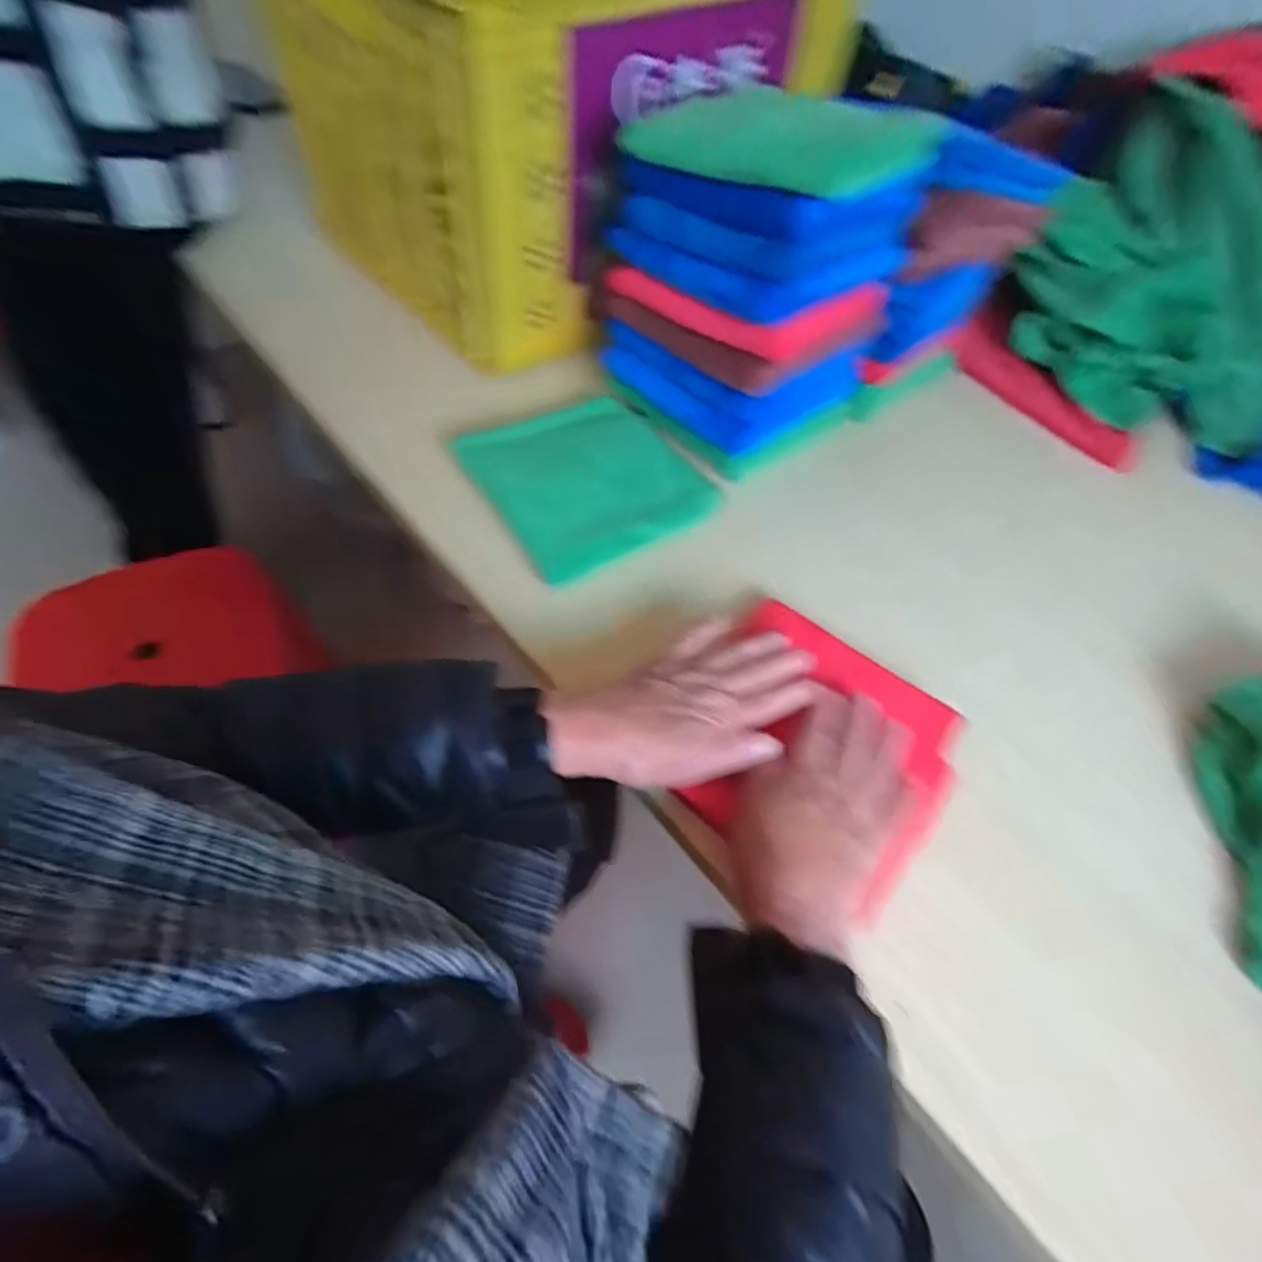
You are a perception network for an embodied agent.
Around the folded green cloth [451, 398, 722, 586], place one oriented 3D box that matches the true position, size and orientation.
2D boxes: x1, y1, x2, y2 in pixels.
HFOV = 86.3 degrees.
[{"bbox_3d":[-0.040,-0.131,0.574,0.166,0.026,0.160,-23,60,-20],"label":"folded green cloth"}]

